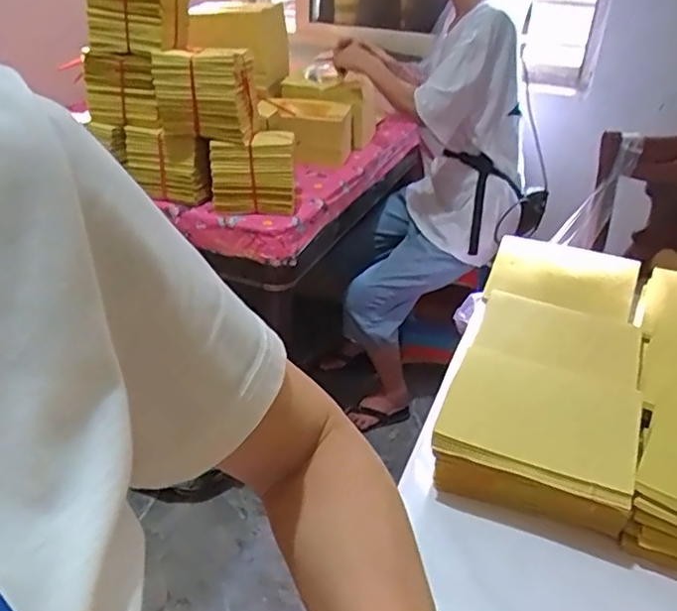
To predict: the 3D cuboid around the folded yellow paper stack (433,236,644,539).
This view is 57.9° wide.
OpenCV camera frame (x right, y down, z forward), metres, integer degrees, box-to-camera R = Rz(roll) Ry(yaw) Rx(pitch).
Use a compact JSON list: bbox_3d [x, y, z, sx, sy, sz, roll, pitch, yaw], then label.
[{"bbox_3d":[0.219,0.046,0.636,0.155,0.091,0.363,13,45,16],"label":"folded yellow paper stack"}]

